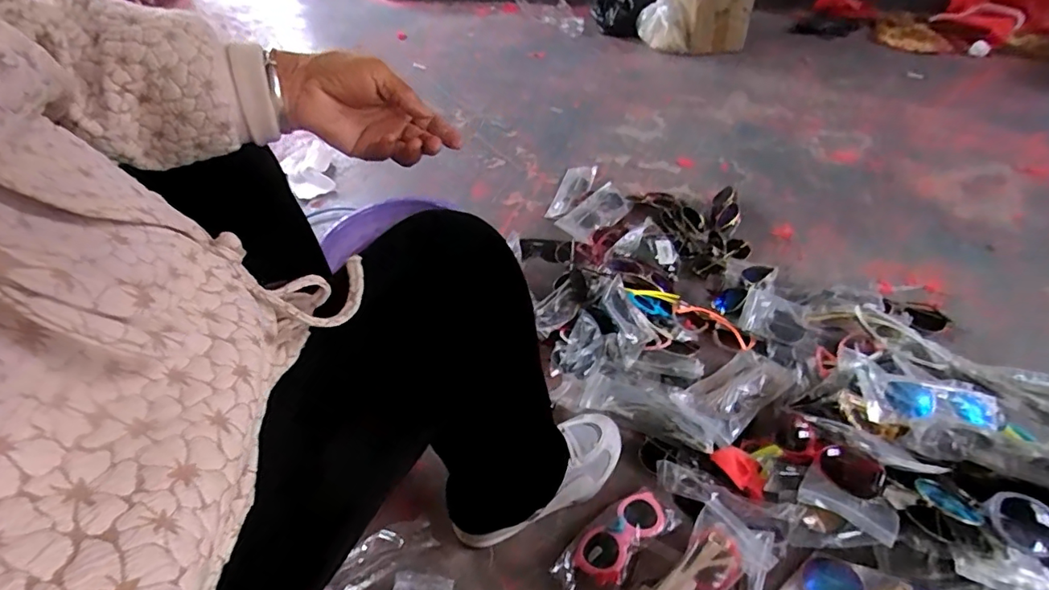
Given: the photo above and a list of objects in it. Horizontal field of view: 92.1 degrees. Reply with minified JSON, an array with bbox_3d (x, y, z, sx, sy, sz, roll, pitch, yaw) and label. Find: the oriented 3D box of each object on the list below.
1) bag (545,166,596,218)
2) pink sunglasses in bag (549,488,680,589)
[{"bbox_3d":[0.105,-0.228,1.141,0.074,0.024,0.185,8,48,23],"label":"bag"},{"bbox_3d":[0.114,0.306,0.623,0.162,0.033,0.070,-36,53,-26],"label":"pink sunglasses in bag"}]

